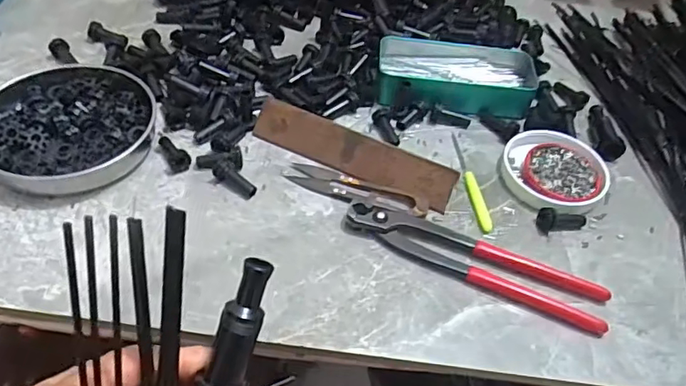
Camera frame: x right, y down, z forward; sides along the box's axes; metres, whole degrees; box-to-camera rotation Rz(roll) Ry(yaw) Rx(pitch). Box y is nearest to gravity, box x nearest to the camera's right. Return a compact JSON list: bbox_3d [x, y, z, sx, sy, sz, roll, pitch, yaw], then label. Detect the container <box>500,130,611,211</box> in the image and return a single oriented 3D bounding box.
[{"bbox_3d":[0.184,-0.020,0.484,0.088,0.013,0.086,3,48,-3],"label":"container"}]

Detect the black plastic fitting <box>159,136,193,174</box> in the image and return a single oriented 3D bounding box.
[{"bbox_3d":[-0.140,-0.035,0.460,0.017,0.011,0.038,-22,54,-23],"label":"black plastic fitting"}]

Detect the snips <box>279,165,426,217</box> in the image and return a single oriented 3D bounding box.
[{"bbox_3d":[0.011,-0.003,0.449,0.116,0.011,0.031,21,49,12],"label":"snips"}]

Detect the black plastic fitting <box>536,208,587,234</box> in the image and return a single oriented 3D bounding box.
[{"bbox_3d":[0.178,0.021,0.446,0.042,0.016,0.017,-2,48,-8],"label":"black plastic fitting"}]

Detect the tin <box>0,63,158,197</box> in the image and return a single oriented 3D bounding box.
[{"bbox_3d":[-0.228,-0.061,0.462,0.132,0.020,0.146,10,48,3],"label":"tin"}]

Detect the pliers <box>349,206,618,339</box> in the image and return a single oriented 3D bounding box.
[{"bbox_3d":[0.098,0.047,0.413,0.195,0.013,0.042,21,49,13],"label":"pliers"}]

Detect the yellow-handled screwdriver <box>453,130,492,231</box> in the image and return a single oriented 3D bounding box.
[{"bbox_3d":[0.109,-0.013,0.476,0.010,0.007,0.116,-2,48,-8],"label":"yellow-handled screwdriver"}]

